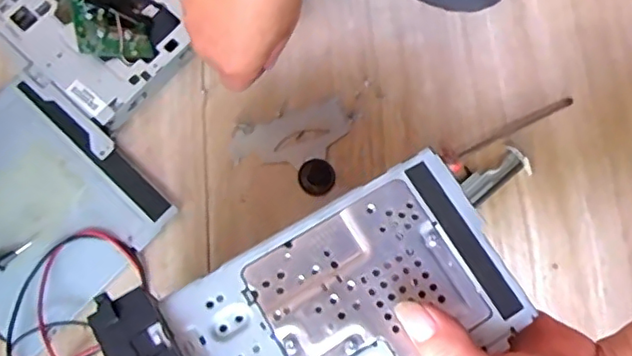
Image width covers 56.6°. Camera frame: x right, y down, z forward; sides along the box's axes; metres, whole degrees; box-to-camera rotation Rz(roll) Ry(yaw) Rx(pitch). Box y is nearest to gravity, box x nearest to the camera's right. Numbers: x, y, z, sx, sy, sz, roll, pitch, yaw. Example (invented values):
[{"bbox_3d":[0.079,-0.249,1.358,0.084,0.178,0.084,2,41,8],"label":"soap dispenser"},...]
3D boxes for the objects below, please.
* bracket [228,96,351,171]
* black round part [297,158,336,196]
[{"bbox_3d":[-0.020,-0.032,0.481,0.098,0.004,0.044,-17,77,-5],"label":"bracket"},{"bbox_3d":[0.001,-0.001,0.474,0.029,0.004,0.029,0,76,-1],"label":"black round part"}]

